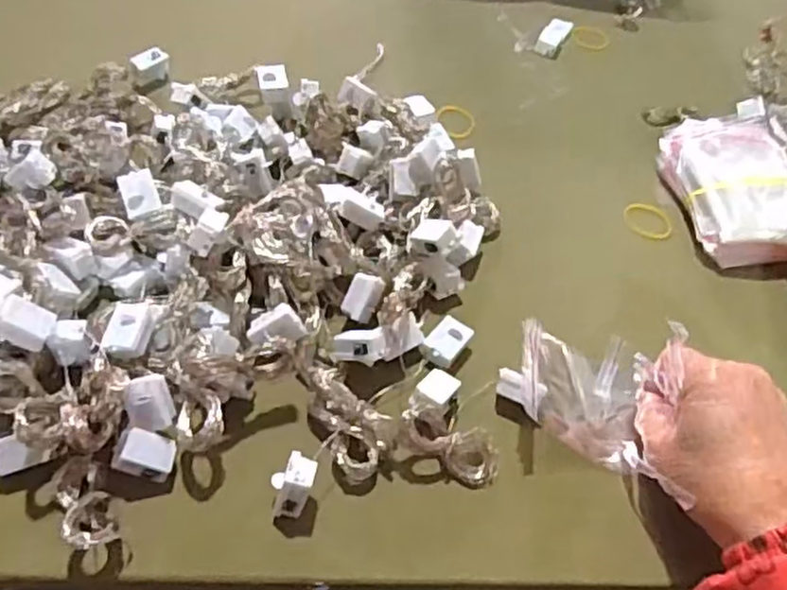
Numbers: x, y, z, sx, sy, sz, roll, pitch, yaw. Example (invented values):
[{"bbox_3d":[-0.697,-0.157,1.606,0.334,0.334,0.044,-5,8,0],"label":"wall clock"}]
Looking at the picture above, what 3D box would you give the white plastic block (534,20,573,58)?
[{"bbox_3d":[0.140,-0.226,0.630,0.020,0.009,0.046,27,53,15],"label":"white plastic block"}]

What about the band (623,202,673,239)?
[{"bbox_3d":[0.180,-0.053,0.509,0.034,0.004,0.031,3,50,-4],"label":"band"}]

